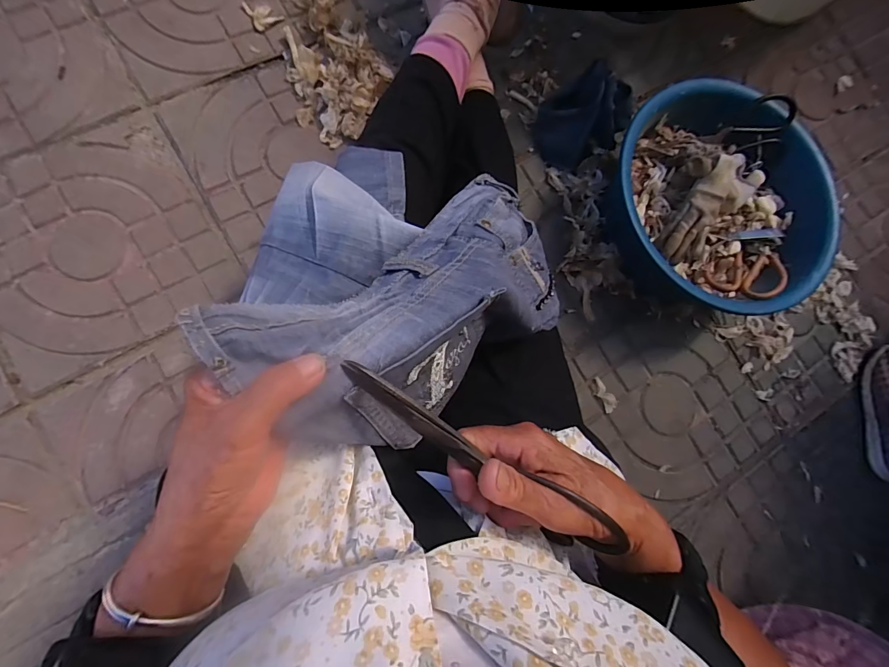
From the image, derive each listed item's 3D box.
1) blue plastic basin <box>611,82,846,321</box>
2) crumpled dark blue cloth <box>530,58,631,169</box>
[{"bbox_3d":[0.388,-0.183,0.598,0.312,0.114,0.305,1,83,-9],"label":"blue plastic basin"},{"bbox_3d":[0.219,-0.341,0.636,0.124,0.092,0.139,39,79,-2],"label":"crumpled dark blue cloth"}]

